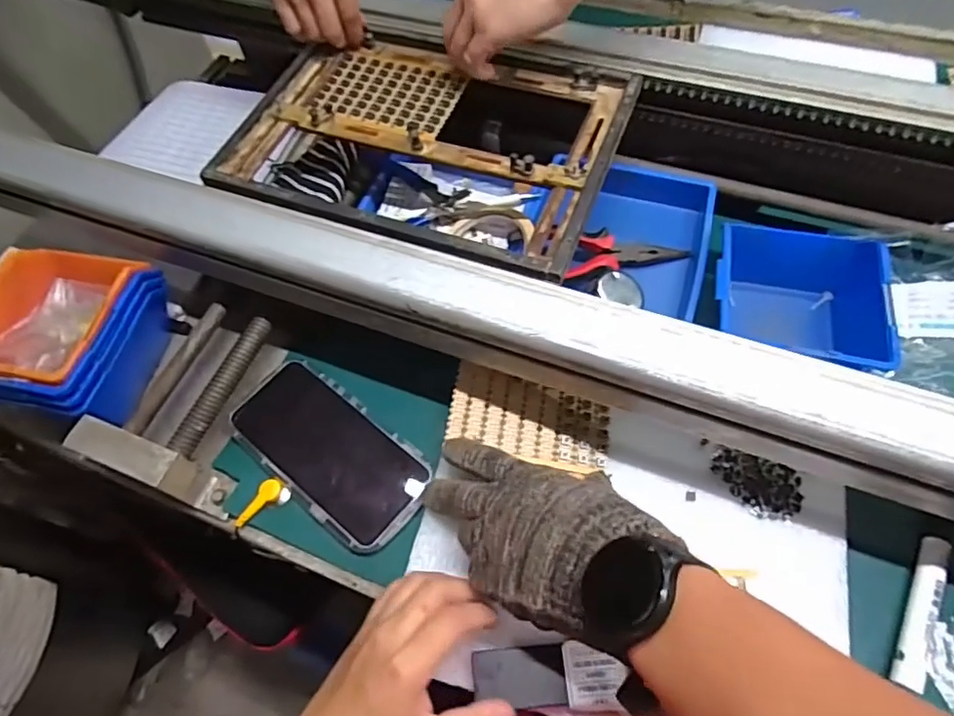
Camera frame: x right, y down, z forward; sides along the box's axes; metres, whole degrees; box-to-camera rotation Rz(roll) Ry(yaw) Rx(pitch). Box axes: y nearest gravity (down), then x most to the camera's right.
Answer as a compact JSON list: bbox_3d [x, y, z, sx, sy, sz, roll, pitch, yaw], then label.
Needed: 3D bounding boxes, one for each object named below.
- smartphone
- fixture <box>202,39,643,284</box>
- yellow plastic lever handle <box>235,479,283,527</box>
[{"bbox_3d":[-0.113,0.070,0.437,0.160,0.010,0.080,35,68,22],"label":"smartphone"},{"bbox_3d":[-0.042,-0.178,0.461,0.293,0.017,0.211,17,63,13],"label":"fixture"},{"bbox_3d":[-0.161,0.106,0.422,0.015,0.006,0.040,39,70,23],"label":"yellow plastic lever handle"}]

